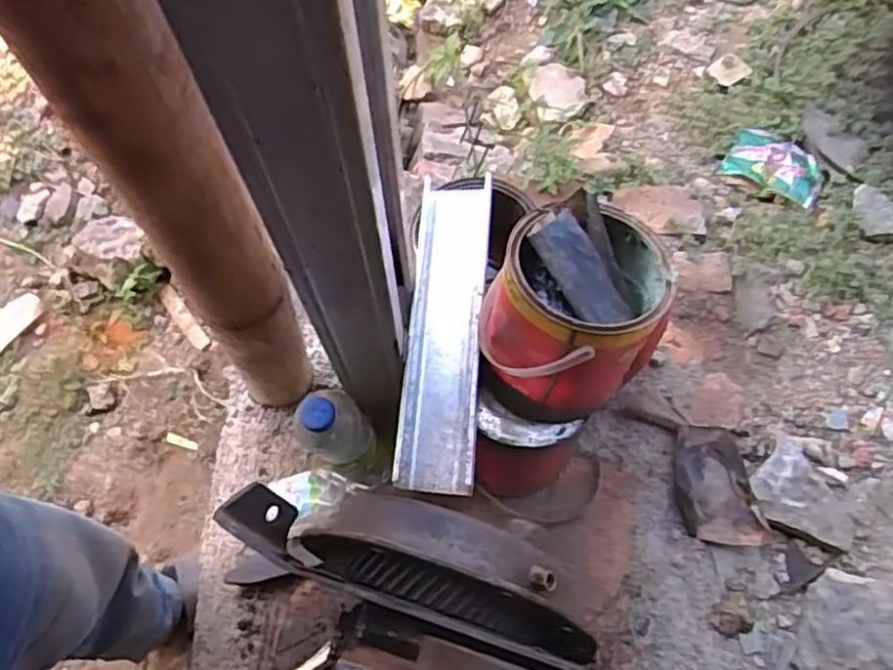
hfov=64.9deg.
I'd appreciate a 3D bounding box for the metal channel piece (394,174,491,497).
[{"bbox_3d":[-0.001,-0.013,0.742,0.075,0.050,0.353,5,69,0],"label":"metal channel piece"}]

